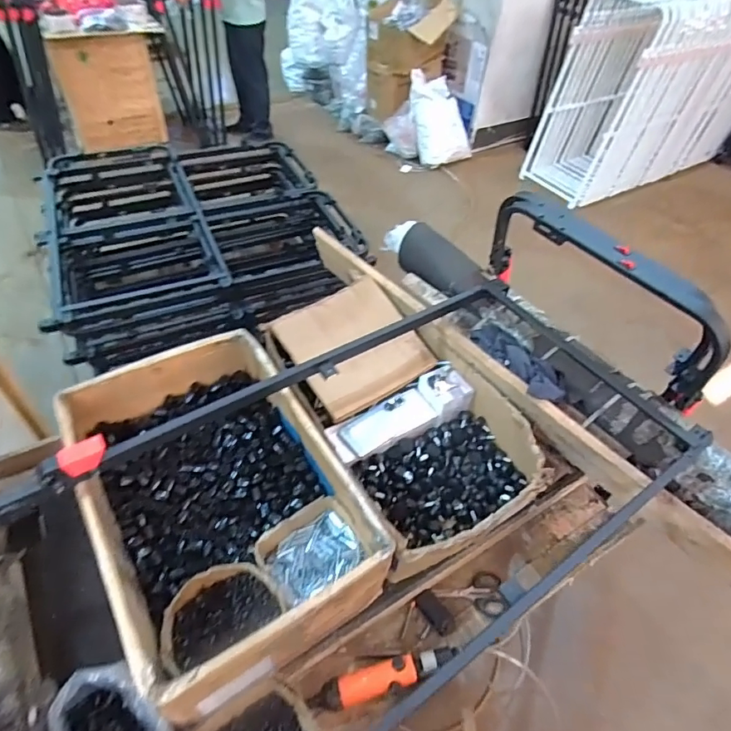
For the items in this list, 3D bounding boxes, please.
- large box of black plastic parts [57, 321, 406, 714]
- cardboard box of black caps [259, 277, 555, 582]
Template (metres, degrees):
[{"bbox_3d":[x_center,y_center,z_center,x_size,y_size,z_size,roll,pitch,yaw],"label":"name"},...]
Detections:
[{"bbox_3d":[-0.237,0.203,0.780,0.343,0.160,0.522,-25,54,-24],"label":"large box of black plastic parts"},{"bbox_3d":[0.057,0.081,0.928,0.336,0.149,0.569,-22,53,-23],"label":"cardboard box of black caps"}]

